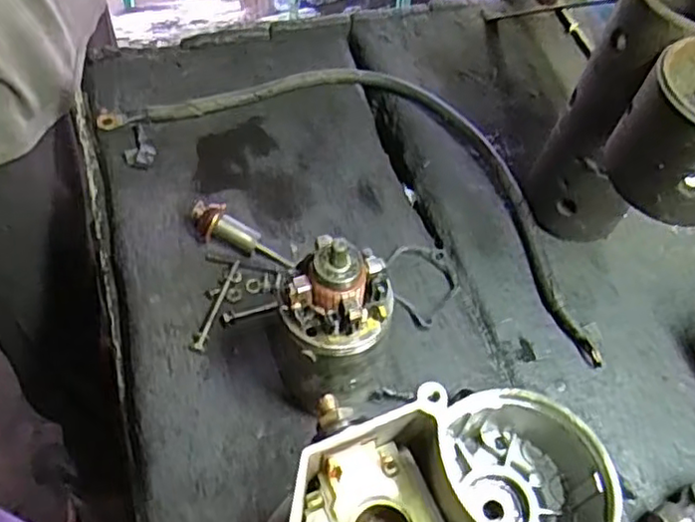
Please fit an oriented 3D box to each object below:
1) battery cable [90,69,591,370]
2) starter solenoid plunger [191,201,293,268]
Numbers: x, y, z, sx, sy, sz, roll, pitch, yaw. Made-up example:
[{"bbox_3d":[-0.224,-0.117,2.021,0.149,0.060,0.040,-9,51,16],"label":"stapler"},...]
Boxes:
[{"bbox_3d":[0.029,-0.099,0.626,0.484,0.016,0.198,27,58,12],"label":"battery cable"},{"bbox_3d":[-0.091,-0.019,0.573,0.094,0.021,0.026,29,59,-3],"label":"starter solenoid plunger"}]

